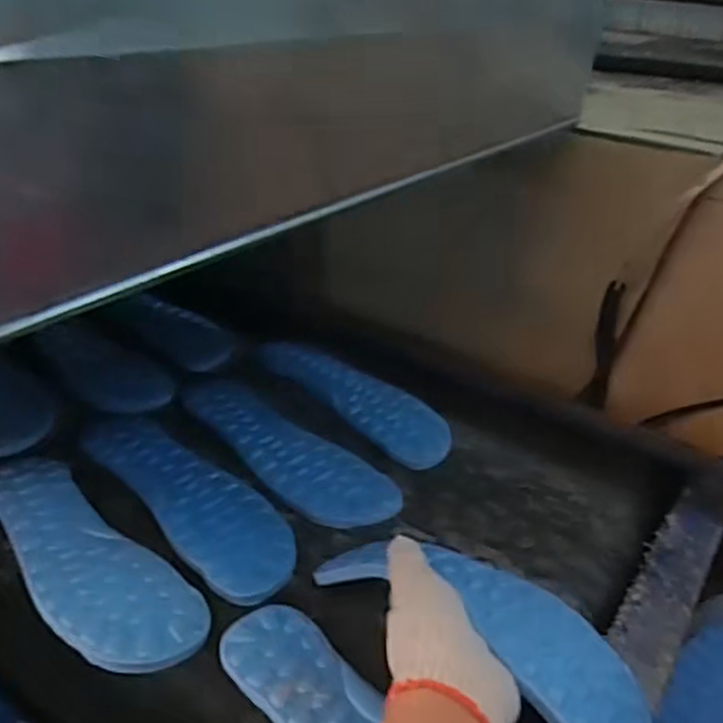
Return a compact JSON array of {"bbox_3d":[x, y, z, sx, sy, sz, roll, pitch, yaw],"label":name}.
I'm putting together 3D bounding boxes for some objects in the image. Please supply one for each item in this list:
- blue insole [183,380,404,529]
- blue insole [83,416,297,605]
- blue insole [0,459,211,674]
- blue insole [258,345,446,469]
[{"bbox_3d":[-0.079,0.080,0.694,0.266,0.011,0.085,27,38,35],"label":"blue insole"},{"bbox_3d":[-0.147,0.112,0.632,0.083,0.015,0.259,-23,39,-37],"label":"blue insole"},{"bbox_3d":[-0.215,0.147,0.560,0.254,0.015,0.084,28,39,36],"label":"blue insole"},{"bbox_3d":[-0.008,0.034,0.775,0.081,0.014,0.257,-23,39,-36],"label":"blue insole"}]

